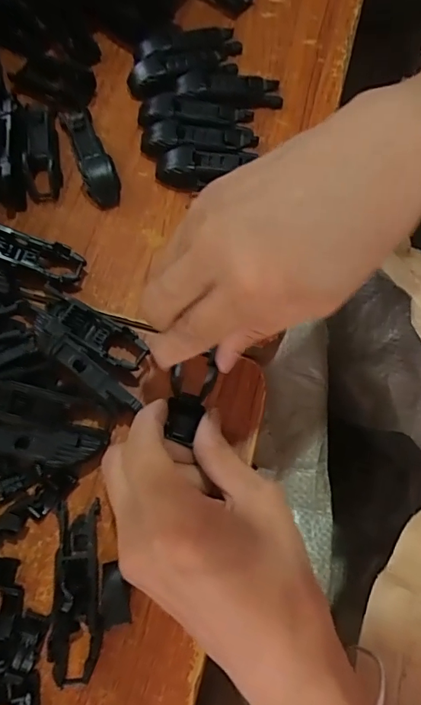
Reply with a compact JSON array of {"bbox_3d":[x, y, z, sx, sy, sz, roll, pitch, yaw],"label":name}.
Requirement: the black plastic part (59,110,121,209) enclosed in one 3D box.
[{"bbox_3d":[-0.074,-0.122,0.279,0.020,0.013,0.074,-21,74,-9],"label":"black plastic part"}]

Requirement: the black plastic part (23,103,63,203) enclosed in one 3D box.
[{"bbox_3d":[-0.104,-0.127,0.280,0.019,0.011,0.072,-8,72,-5],"label":"black plastic part"}]

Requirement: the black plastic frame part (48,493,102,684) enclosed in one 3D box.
[{"bbox_3d":[-0.058,0.104,0.203,0.020,0.023,0.070,-4,72,-3],"label":"black plastic frame part"}]

